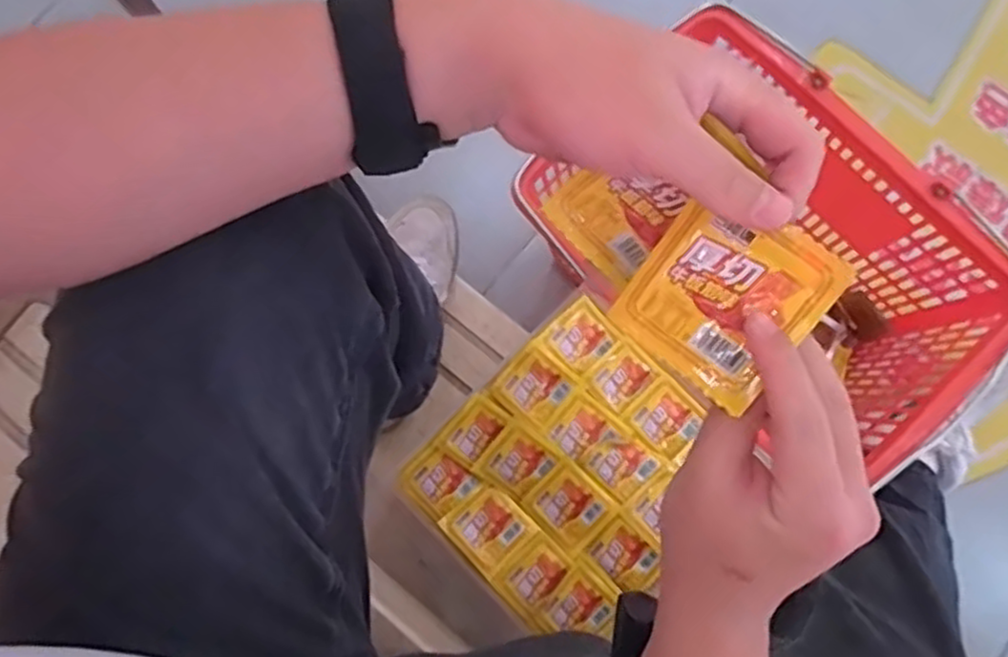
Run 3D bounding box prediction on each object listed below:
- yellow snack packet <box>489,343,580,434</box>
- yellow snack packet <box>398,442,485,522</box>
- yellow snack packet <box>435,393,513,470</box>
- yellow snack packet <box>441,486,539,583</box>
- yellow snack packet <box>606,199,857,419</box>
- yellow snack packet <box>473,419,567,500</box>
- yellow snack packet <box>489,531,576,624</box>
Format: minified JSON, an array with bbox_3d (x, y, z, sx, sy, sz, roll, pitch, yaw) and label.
[{"bbox_3d":[0.030,0.056,0.678,0.065,0.017,0.061,39,84,7],"label":"yellow snack packet"},{"bbox_3d":[-0.062,0.147,0.685,0.064,0.011,0.057,44,85,8],"label":"yellow snack packet"},{"bbox_3d":[-0.029,0.097,0.678,0.043,0.008,0.067,38,101,2],"label":"yellow snack packet"},{"bbox_3d":[-0.014,0.187,0.672,0.066,0.008,0.069,-44,82,-5],"label":"yellow snack packet"},{"bbox_3d":[0.087,-0.013,0.284,0.066,0.004,0.071,40,110,15],"label":"yellow snack packet"},{"bbox_3d":[0.012,0.126,0.674,0.058,0.008,0.067,37,109,-2],"label":"yellow snack packet"},{"bbox_3d":[0.027,0.227,0.658,0.049,0.004,0.067,44,85,8],"label":"yellow snack packet"}]

